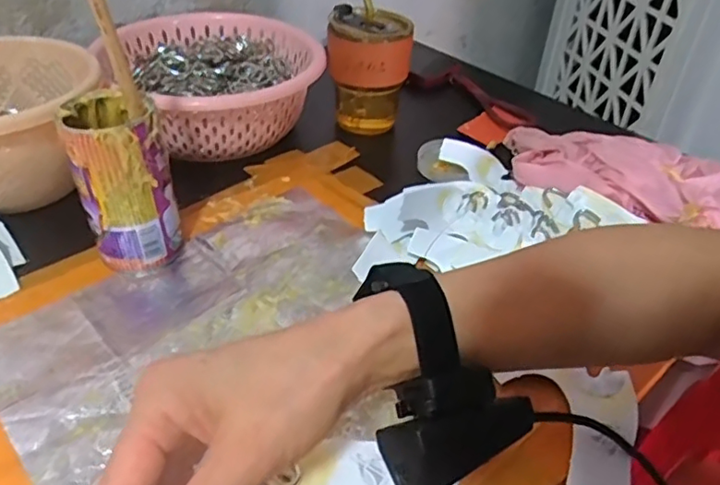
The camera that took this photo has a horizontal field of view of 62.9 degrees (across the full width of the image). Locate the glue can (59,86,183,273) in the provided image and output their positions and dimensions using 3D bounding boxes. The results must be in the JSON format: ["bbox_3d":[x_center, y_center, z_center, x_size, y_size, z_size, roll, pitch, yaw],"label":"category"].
[{"bbox_3d":[-0.169,-0.044,0.427,0.063,0.115,0.065,-16,43,-22],"label":"glue can"}]

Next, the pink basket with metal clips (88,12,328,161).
[{"bbox_3d":[-0.145,-0.160,0.599,0.189,0.078,0.195,-21,45,-28],"label":"pink basket with metal clips"}]

